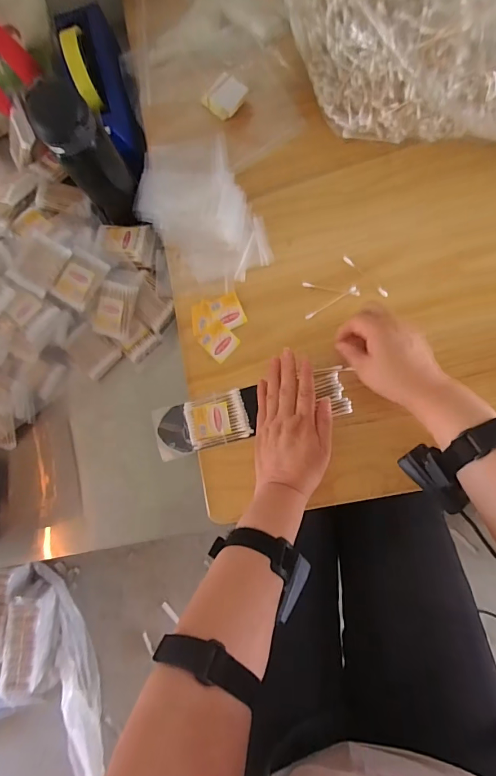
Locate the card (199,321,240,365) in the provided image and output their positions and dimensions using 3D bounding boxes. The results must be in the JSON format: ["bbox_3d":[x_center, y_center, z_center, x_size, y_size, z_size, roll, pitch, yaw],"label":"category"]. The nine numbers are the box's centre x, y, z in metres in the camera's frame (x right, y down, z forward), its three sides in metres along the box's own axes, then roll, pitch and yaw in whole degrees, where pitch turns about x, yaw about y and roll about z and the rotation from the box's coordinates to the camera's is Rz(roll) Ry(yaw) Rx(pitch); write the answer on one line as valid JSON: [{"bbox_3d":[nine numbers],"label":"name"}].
[{"bbox_3d":[-0.037,-0.059,0.516,0.043,0.004,0.037,43,89,4],"label":"card"}]

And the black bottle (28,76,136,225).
[{"bbox_3d":[-0.180,-0.264,0.471,0.059,0.163,0.055,-1,84,7],"label":"black bottle"}]

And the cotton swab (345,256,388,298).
[{"bbox_3d":[0.145,-0.139,0.500,0.008,0.006,0.074,-44,81,1],"label":"cotton swab"}]

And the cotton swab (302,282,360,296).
[{"bbox_3d":[0.104,-0.124,0.505,0.071,0.004,0.006,13,86,9],"label":"cotton swab"}]

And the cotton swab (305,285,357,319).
[{"bbox_3d":[0.104,-0.107,0.502,0.072,0.004,0.008,-30,81,3],"label":"cotton swab"}]

